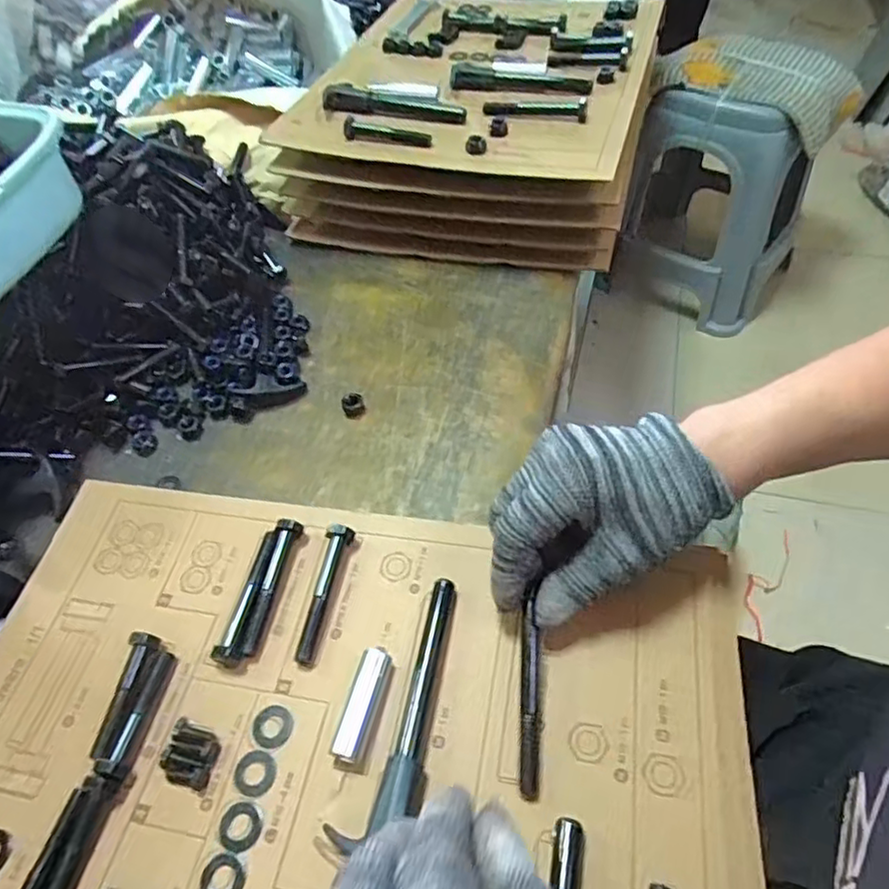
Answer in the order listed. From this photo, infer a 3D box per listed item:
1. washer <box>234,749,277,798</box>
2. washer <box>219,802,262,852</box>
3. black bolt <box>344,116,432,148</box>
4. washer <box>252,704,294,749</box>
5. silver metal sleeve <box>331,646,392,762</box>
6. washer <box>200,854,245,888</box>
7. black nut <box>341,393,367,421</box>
[{"bbox_3d":[-0.089,0.153,0.294,0.019,0.004,0.019,-2,52,3],"label":"washer"},{"bbox_3d":[-0.092,0.171,0.281,0.019,0.004,0.019,-2,52,3],"label":"washer"},{"bbox_3d":[-0.046,-0.259,0.521,0.073,0.013,0.018,12,54,13],"label":"black bolt"},{"bbox_3d":[-0.084,0.137,0.306,0.020,0.004,0.019,-2,52,3],"label":"washer"},{"bbox_3d":[-0.040,0.125,0.303,0.014,0.014,0.050,11,54,13],"label":"silver metal sleeve"},{"bbox_3d":[-0.096,0.186,0.269,0.019,0.004,0.018,-2,52,3],"label":"washer"},{"bbox_3d":[-0.067,-0.028,0.462,0.017,0.011,0.018,-2,52,3],"label":"black nut"}]

